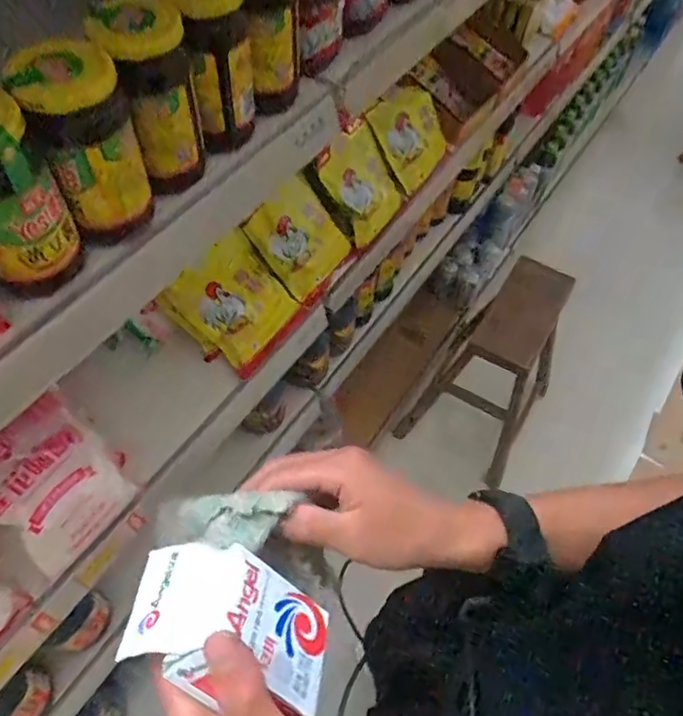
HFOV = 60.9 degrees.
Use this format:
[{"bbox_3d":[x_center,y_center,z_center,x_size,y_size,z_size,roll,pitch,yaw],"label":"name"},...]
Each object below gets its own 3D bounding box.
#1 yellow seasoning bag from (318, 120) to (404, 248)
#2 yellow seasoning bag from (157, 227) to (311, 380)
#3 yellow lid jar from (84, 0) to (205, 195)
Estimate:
[{"bbox_3d":[0.035,-0.280,0.902,0.044,0.151,0.140,-7,42,44],"label":"yellow seasoning bag"},{"bbox_3d":[-0.139,-0.077,0.804,0.165,0.039,0.142,51,57,-23],"label":"yellow seasoning bag"},{"bbox_3d":[-0.136,-0.188,0.426,0.057,0.112,0.060,1,58,-2],"label":"yellow lid jar"}]

